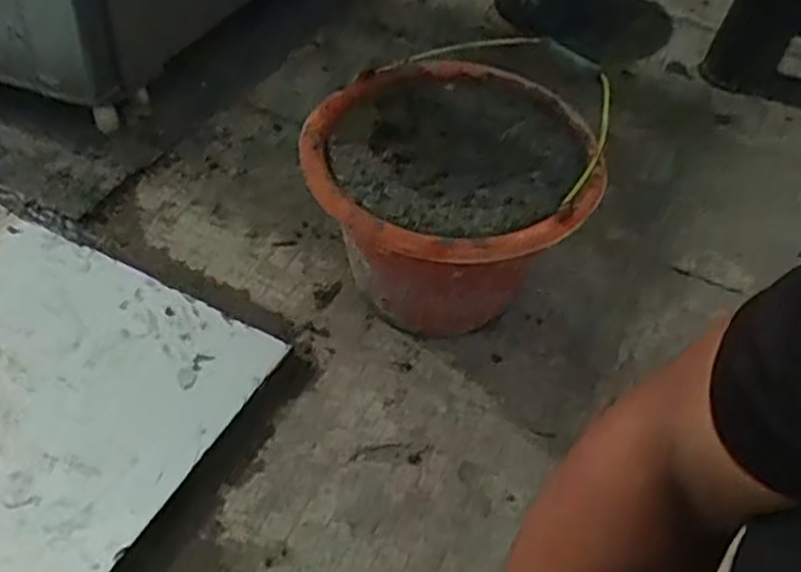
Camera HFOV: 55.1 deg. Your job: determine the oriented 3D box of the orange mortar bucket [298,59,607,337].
[{"bbox_3d":[0.056,-0.079,0.816,0.260,0.211,0.284,3,48,-3],"label":"orange mortar bucket"}]

